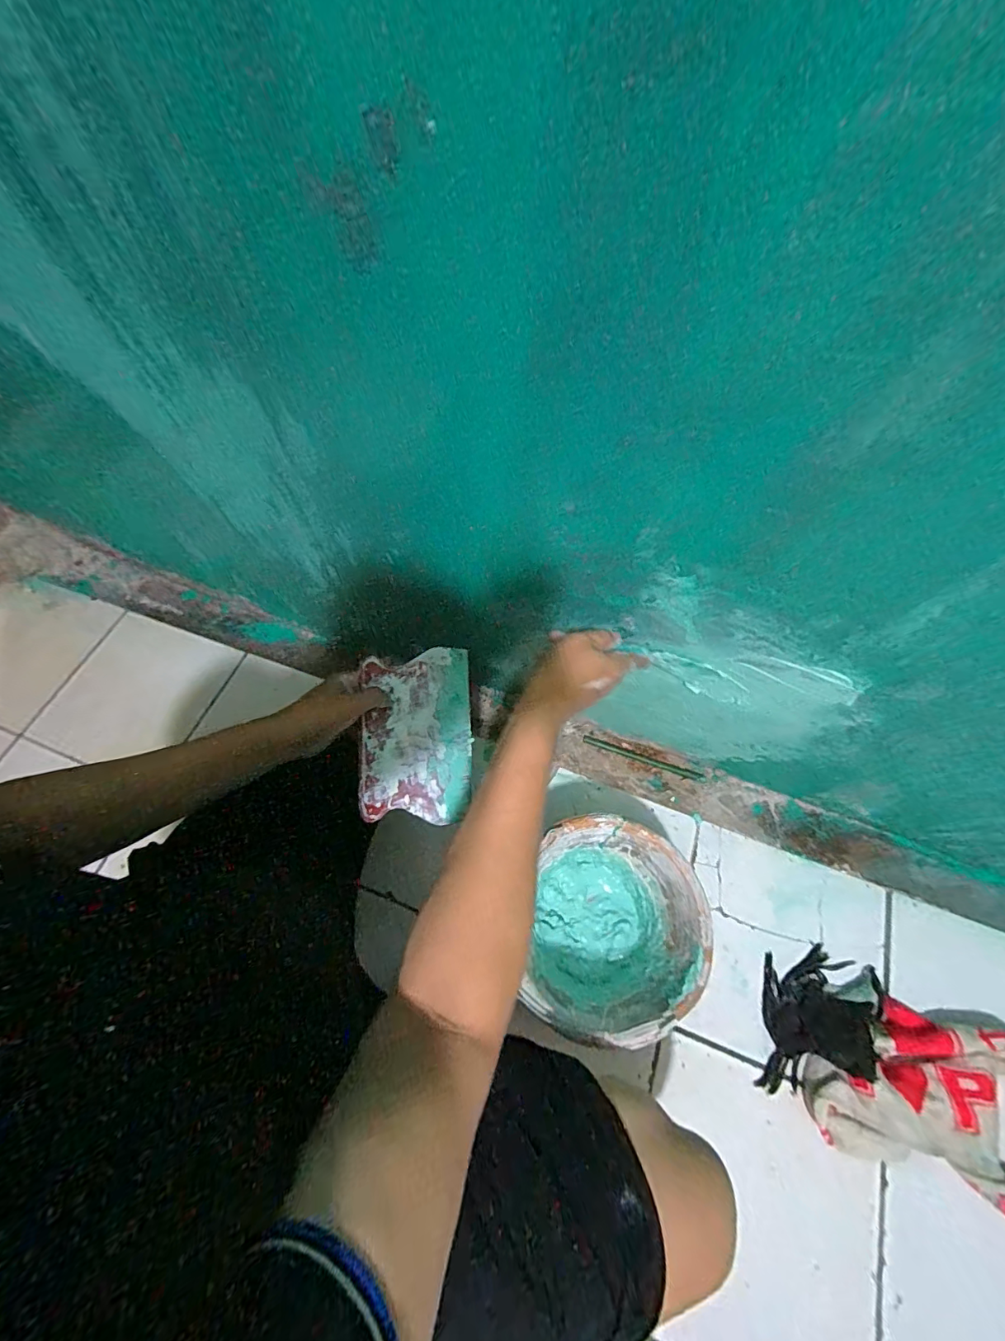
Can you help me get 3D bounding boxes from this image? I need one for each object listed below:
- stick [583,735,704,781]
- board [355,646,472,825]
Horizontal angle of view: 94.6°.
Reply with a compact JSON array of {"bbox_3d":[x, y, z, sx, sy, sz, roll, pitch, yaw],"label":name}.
[{"bbox_3d":[0.246,0.152,0.811,0.207,0.009,0.014,18,68,10],"label":"stick"},{"bbox_3d":[-0.098,0.078,0.553,0.142,0.005,0.203,1,84,-36],"label":"board"}]

